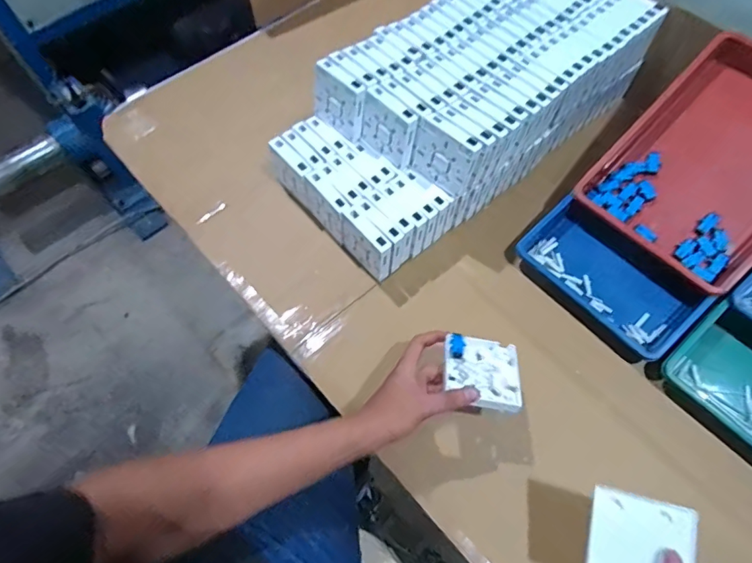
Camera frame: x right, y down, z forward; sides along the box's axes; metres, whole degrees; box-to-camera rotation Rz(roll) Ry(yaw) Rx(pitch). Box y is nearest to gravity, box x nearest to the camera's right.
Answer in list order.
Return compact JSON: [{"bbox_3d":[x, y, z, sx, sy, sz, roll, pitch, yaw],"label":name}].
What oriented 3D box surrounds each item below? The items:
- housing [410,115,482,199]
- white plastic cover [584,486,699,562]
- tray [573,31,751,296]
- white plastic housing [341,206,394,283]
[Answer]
[{"bbox_3d":[0.092,-0.171,0.641,0.090,0.092,0.016,38,54,16],"label":"housing"},{"bbox_3d":[0.250,0.251,0.439,0.087,0.009,0.087,8,77,23],"label":"white plastic cover"},{"bbox_3d":[0.488,-0.168,0.664,0.237,0.066,0.304,44,100,21],"label":"tray"},{"bbox_3d":[-0.013,-0.052,0.671,0.030,0.080,0.091,-37,68,-17],"label":"white plastic housing"}]

